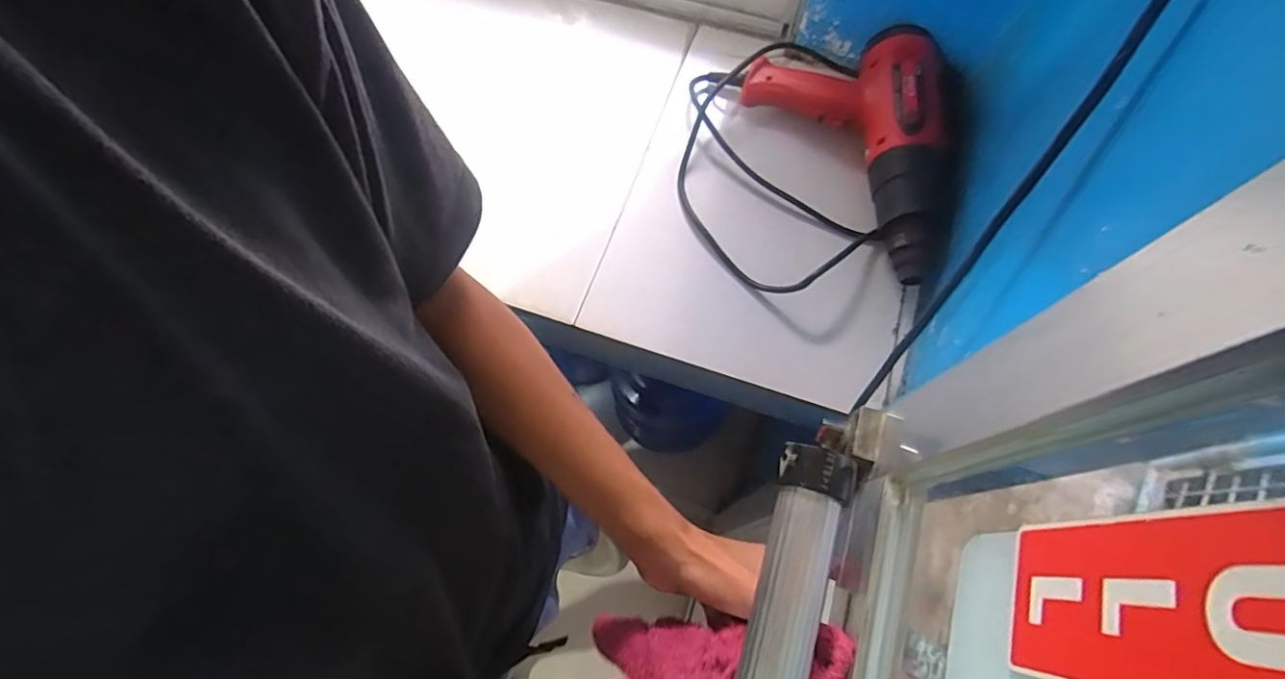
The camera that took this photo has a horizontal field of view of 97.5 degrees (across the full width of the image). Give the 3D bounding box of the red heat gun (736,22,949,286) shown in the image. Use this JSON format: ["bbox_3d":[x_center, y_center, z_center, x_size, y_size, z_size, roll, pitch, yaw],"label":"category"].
[{"bbox_3d":[0.242,-0.211,0.562,0.155,0.077,0.288,-28,72,-10],"label":"red heat gun"}]

